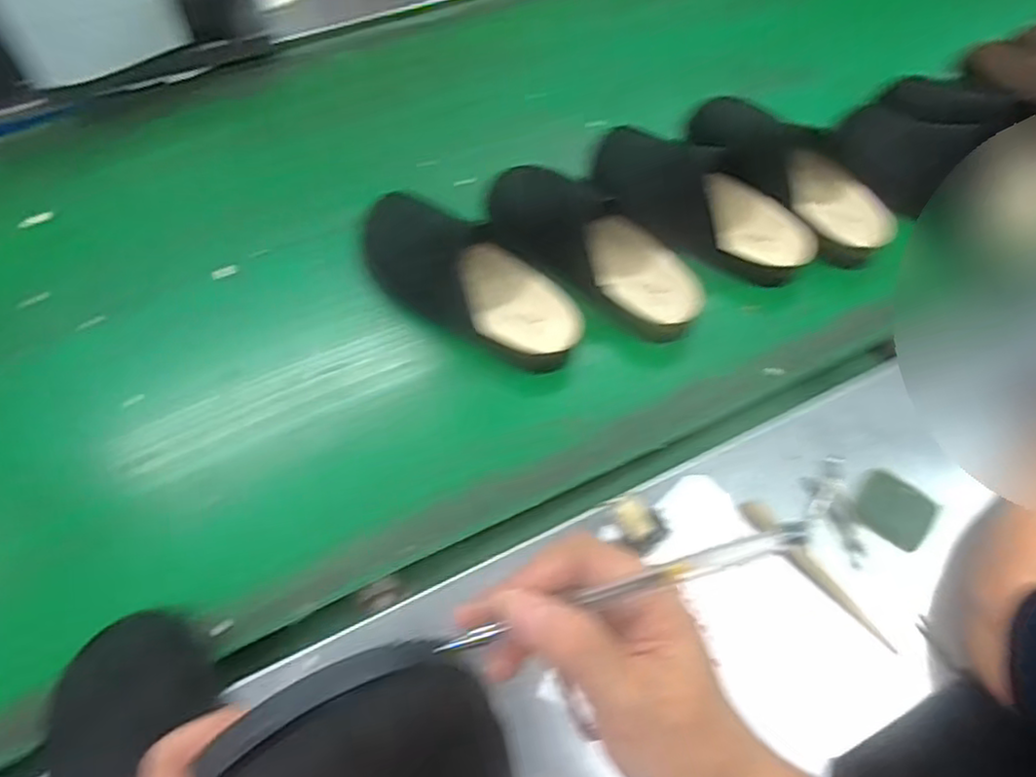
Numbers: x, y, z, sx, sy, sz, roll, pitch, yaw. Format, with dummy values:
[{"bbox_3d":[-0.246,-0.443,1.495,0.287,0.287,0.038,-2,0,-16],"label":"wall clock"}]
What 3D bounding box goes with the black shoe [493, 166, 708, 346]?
[{"bbox_3d":[0.089,-0.161,0.733,0.104,0.084,0.262,-36,66,-21],"label":"black shoe"}]

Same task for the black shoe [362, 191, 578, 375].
[{"bbox_3d":[-0.057,-0.114,0.704,0.269,0.077,0.106,30,62,15],"label":"black shoe"}]

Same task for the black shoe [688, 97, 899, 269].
[{"bbox_3d":[0.317,-0.255,0.785,0.115,0.087,0.276,-31,65,-19],"label":"black shoe"}]

